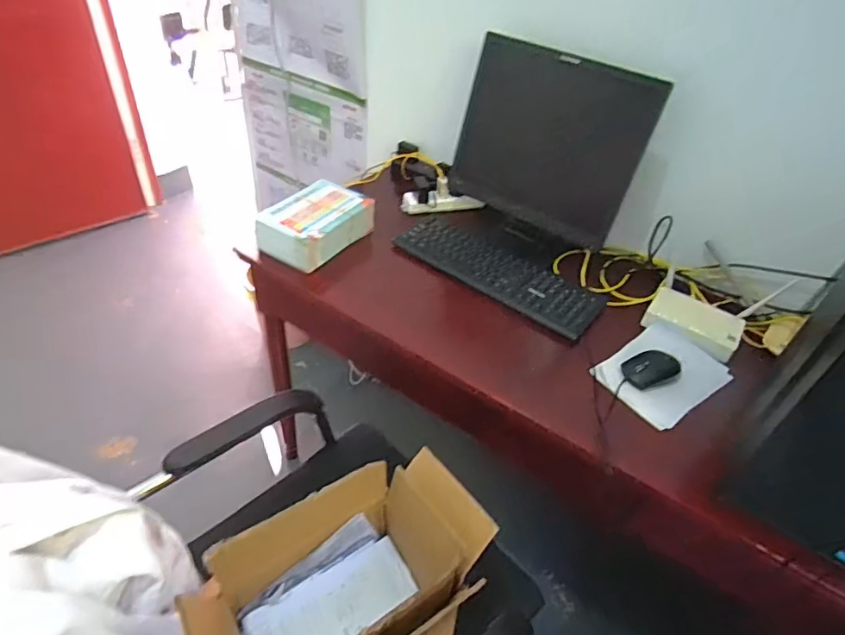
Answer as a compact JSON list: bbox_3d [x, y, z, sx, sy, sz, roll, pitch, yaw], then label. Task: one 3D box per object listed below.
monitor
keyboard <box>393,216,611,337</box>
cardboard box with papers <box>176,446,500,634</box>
[{"bbox_3d":[0.231,-0.332,0.995,0.355,0.312,0.052,29,49,23],"label":"monitor"},{"bbox_3d":[0.152,-0.095,1.052,0.418,0.030,0.155,30,49,23],"label":"keyboard"},{"bbox_3d":[-0.099,0.382,0.701,0.371,0.216,0.209,-25,52,-28],"label":"cardboard box with papers"}]

